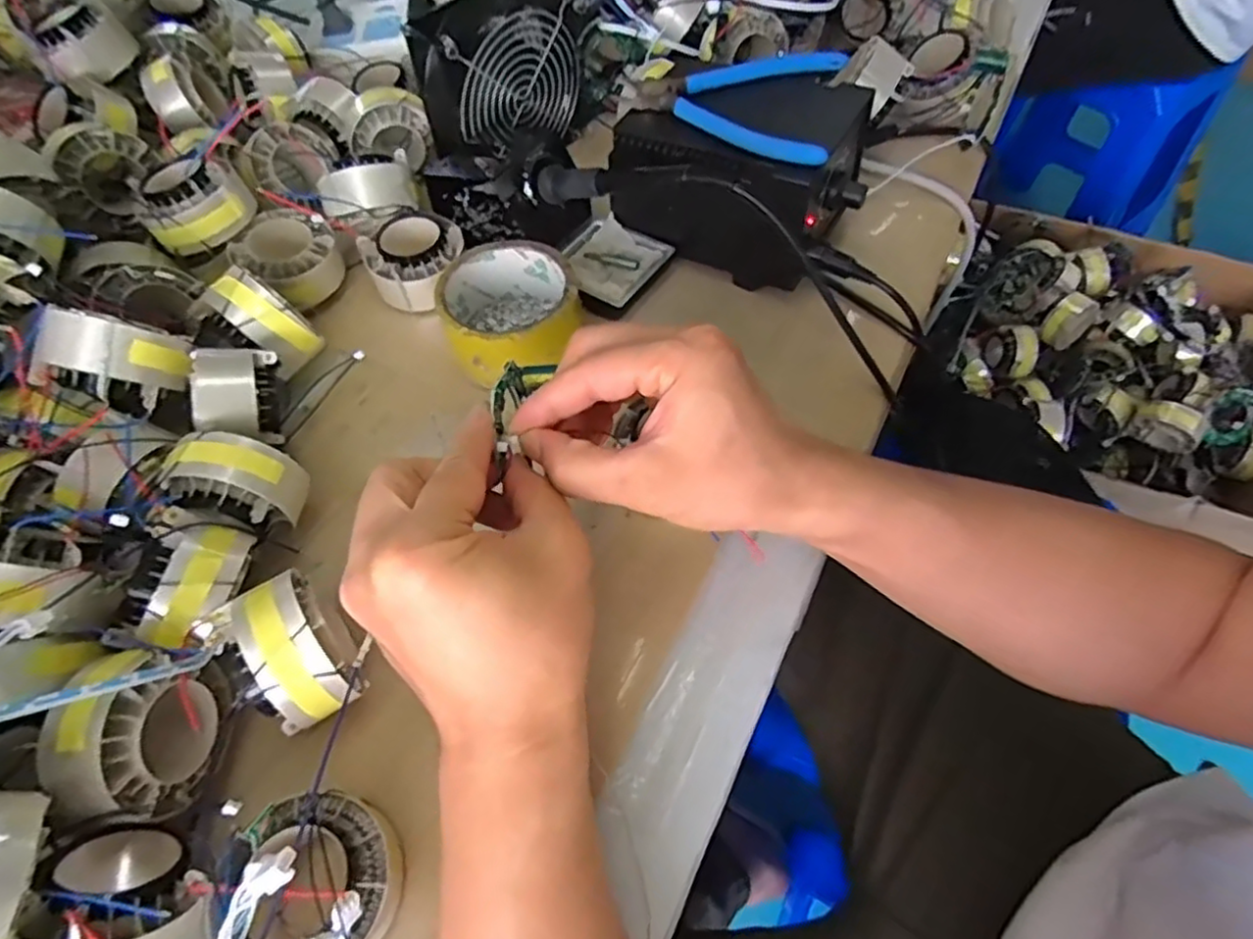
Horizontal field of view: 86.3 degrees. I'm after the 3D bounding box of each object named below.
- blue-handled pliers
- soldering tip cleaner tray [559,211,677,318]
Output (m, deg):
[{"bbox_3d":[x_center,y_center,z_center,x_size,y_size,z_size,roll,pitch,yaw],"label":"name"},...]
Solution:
[{"bbox_3d":[0.067,-0.241,0.426,0.144,0.014,0.103,19,62,15],"label":"blue-handled pliers"},{"bbox_3d":[-0.015,-0.141,0.460,0.069,0.016,0.073,26,64,18],"label":"soldering tip cleaner tray"}]

